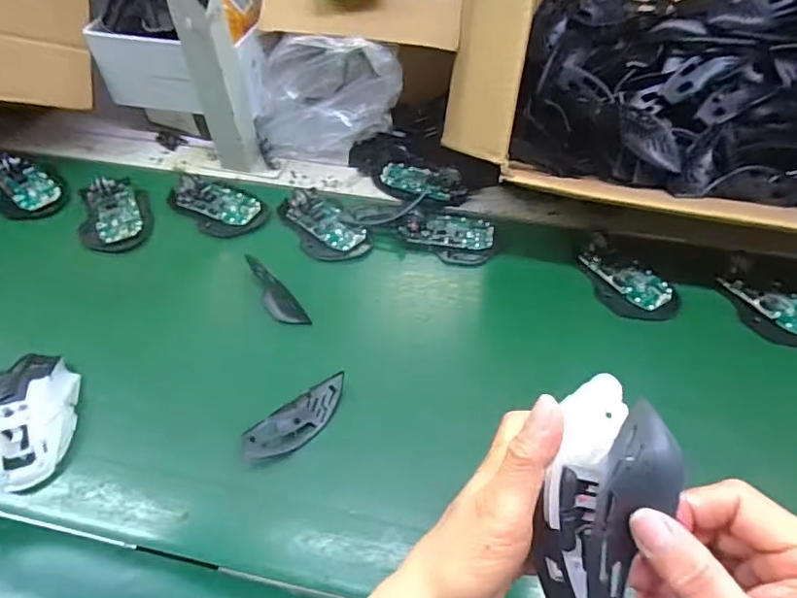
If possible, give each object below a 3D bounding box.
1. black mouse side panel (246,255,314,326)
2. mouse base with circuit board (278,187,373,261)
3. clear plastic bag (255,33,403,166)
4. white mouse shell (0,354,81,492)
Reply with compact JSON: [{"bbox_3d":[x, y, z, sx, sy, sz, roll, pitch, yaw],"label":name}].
[{"bbox_3d":[-0.121,-0.005,0.521,0.021,0.023,0.091,-34,72,-23],"label":"black mouse side panel"},{"bbox_3d":[-0.084,-0.079,0.582,0.060,0.017,0.110,-38,60,-25],"label":"mouse base with circuit board"},{"bbox_3d":[-0.084,-0.235,0.621,0.168,0.132,0.077,3,52,3],"label":"clear plastic bag"},{"bbox_3d":[-0.298,0.093,0.435,0.061,0.038,0.107,-13,53,-10],"label":"white mouse shell"}]

